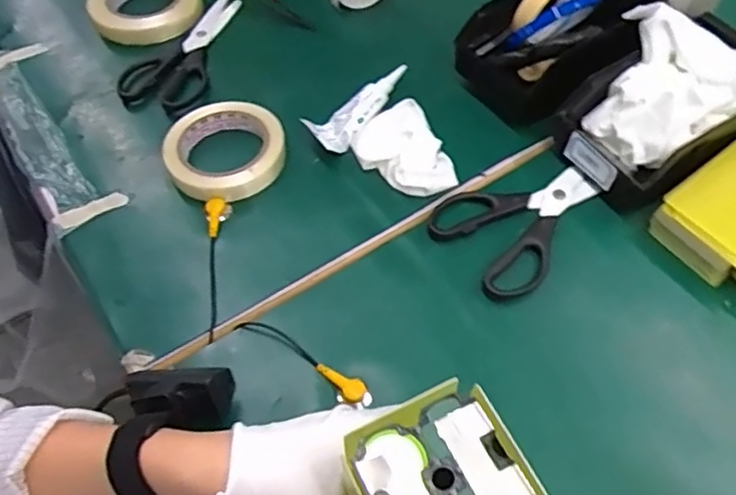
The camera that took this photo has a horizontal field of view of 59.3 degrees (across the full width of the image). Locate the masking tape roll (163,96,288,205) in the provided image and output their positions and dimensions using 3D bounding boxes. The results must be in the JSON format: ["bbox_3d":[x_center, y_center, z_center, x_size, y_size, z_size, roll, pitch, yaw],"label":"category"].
[{"bbox_3d":[-0.133,-0.090,0.603,0.109,0.027,0.105,-1,56,2],"label":"masking tape roll"}]

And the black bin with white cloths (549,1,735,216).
[{"bbox_3d":[0.256,-0.132,0.569,0.180,0.089,0.135,-32,60,-18],"label":"black bin with white cloths"}]

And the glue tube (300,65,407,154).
[{"bbox_3d":[-0.004,-0.136,0.626,0.126,0.022,0.035,-38,62,-21],"label":"glue tube"}]

